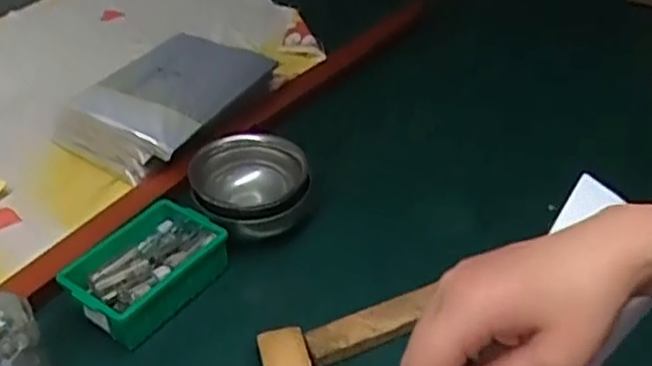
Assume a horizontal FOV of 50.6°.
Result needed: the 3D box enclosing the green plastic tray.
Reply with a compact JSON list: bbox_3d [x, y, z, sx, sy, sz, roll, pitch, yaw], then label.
[{"bbox_3d":[-0.181,0.089,0.702,0.102,0.051,0.148,23,45,27],"label":"green plastic tray"}]

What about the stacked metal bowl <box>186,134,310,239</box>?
[{"bbox_3d":[-0.083,0.009,0.763,0.126,0.076,0.126,-1,39,1],"label":"stacked metal bowl"}]

